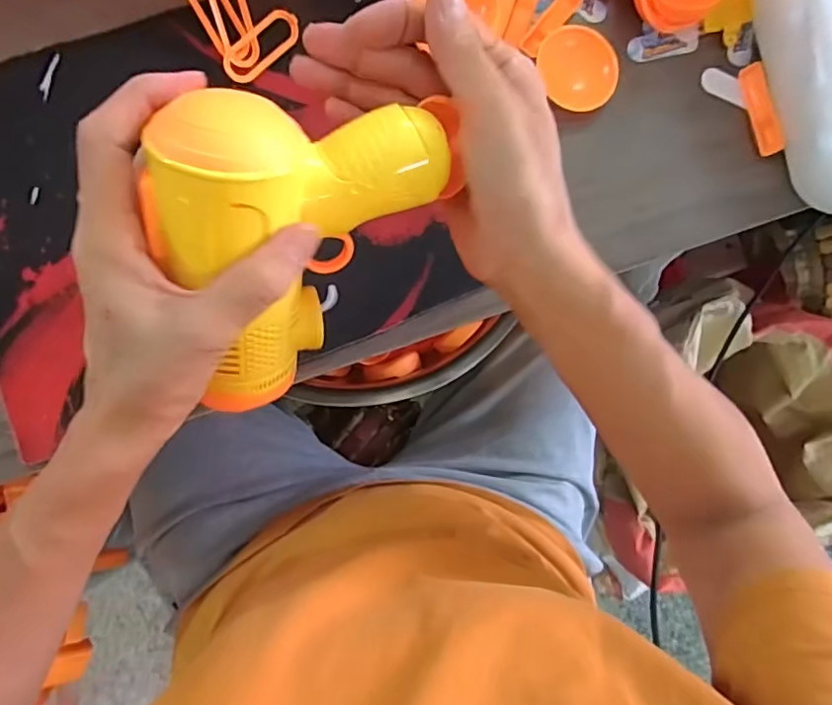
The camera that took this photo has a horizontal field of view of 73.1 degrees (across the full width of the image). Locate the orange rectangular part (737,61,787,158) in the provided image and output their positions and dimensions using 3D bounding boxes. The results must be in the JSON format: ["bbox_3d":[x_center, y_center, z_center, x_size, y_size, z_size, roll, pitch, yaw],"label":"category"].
[{"bbox_3d":[0.233,-0.165,0.379,0.011,0.013,0.063,-13,89,-7],"label":"orange rectangular part"}]

